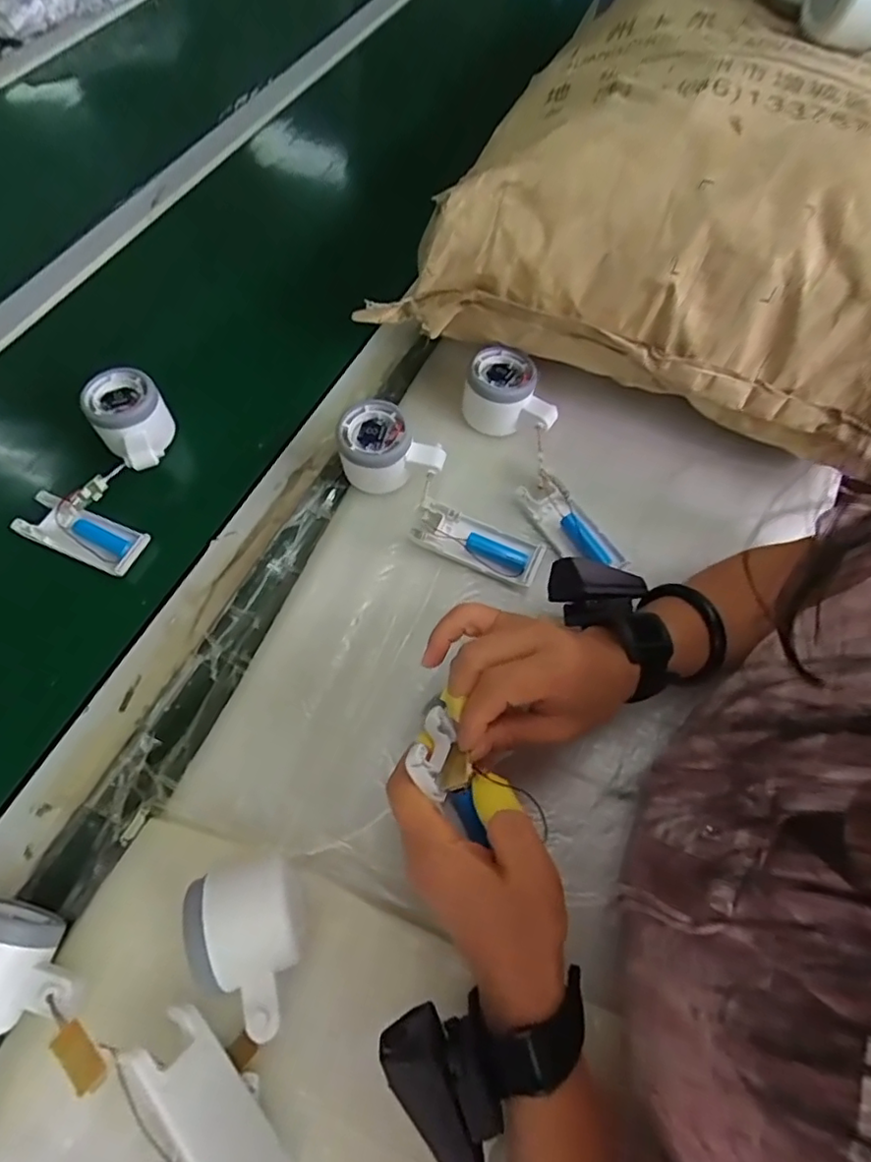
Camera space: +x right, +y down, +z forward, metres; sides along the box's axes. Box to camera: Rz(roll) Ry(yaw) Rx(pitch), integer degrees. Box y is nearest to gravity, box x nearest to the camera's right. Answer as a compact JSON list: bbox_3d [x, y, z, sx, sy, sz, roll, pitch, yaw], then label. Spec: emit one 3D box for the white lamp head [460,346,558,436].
[{"bbox_3d":[0.067,-0.160,0.518,0.080,0.053,0.053,13,63,5],"label":"white lamp head"}]

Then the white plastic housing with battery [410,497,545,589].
[{"bbox_3d":[0.035,-0.033,0.476,0.102,0.024,0.041,19,63,8],"label":"white plastic housing with battery"}]

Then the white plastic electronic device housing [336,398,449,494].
[{"bbox_3d":[-0.035,-0.109,0.489,0.084,0.059,0.068,1,62,-2],"label":"white plastic electronic device housing"}]

